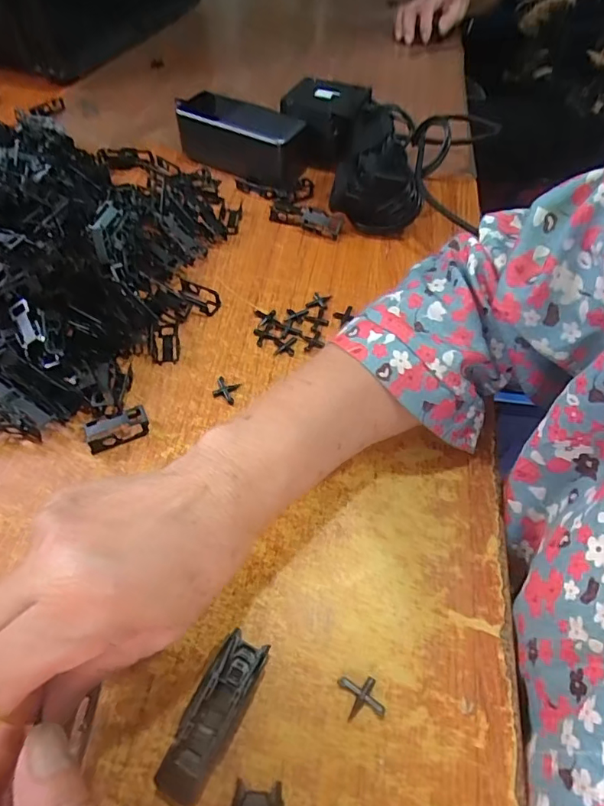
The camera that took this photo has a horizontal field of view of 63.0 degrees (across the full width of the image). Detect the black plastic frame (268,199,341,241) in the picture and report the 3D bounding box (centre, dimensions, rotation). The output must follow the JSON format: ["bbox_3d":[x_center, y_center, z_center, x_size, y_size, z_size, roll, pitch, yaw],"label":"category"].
[{"bbox_3d":[0.004,-0.171,0.454,0.071,0.016,0.021,26,57,17],"label":"black plastic frame"}]

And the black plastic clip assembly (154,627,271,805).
[{"bbox_3d":[-0.040,0.143,0.226,0.023,0.015,0.069,23,56,16],"label":"black plastic clip assembly"}]

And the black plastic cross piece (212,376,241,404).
[{"bbox_3d":[-0.054,-0.010,0.347,0.017,0.006,0.022,12,54,8],"label":"black plastic cross piece"}]

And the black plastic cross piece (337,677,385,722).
[{"bbox_3d":[0.028,0.139,0.235,0.018,0.004,0.018,-7,53,-6],"label":"black plastic cross piece"}]

